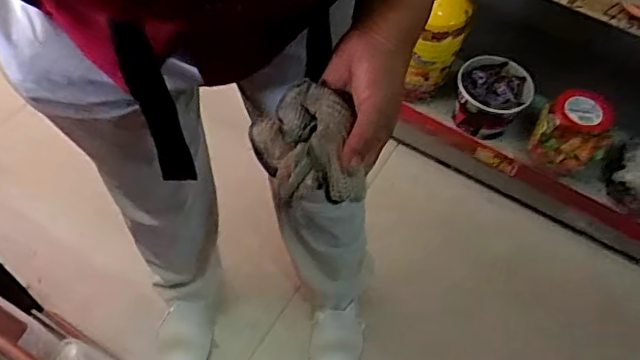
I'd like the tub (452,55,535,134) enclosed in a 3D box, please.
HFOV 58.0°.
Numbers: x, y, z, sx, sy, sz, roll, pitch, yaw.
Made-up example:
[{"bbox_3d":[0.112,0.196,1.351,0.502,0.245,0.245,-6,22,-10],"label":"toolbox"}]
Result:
[{"bbox_3d":[0.357,-0.183,1.202,0.146,0.094,0.144,17,58,7],"label":"tub"}]

